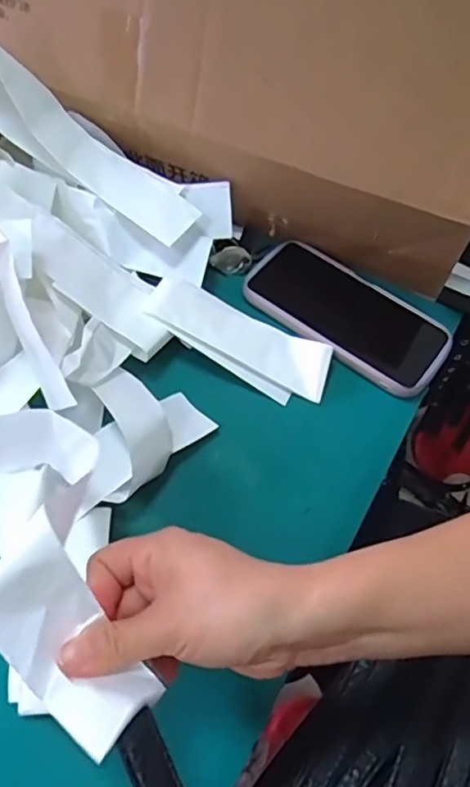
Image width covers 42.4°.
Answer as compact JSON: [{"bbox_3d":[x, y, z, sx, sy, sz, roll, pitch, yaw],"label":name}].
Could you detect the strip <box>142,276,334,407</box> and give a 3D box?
[{"bbox_3d":[0.003,-0.042,0.471,0.145,0.036,0.056,24,59,10],"label":"strip"}]

